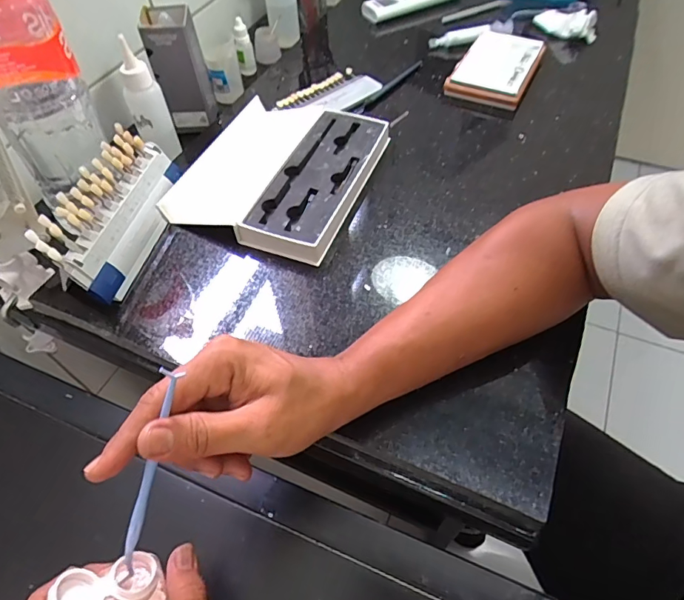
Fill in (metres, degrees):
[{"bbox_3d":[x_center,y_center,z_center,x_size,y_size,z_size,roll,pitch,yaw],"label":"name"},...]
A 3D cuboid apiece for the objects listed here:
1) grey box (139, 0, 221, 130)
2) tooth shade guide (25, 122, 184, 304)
[{"bbox_3d":[-0.202,-0.290,0.581,0.056,0.132,0.071,-7,53,-4],"label":"grey box"},{"bbox_3d":[-0.211,-0.089,0.443,0.045,0.083,0.170,9,56,8],"label":"tooth shade guide"}]

